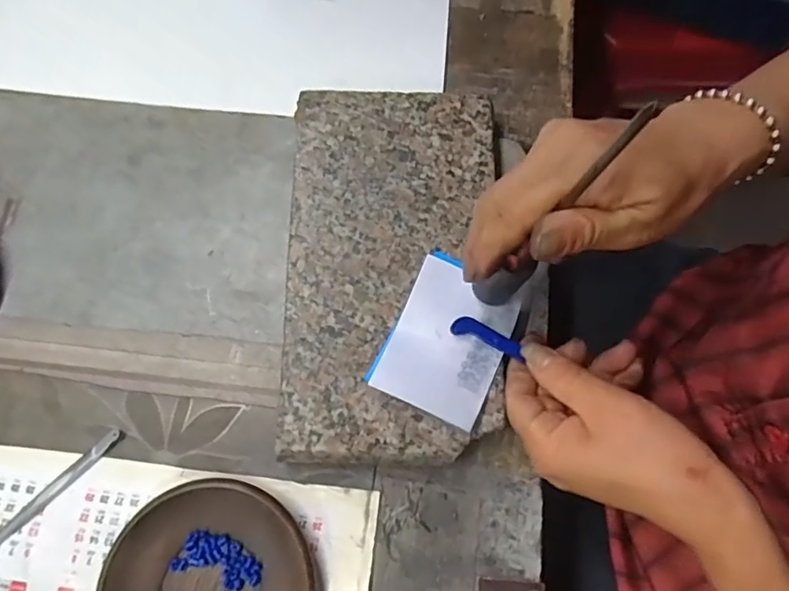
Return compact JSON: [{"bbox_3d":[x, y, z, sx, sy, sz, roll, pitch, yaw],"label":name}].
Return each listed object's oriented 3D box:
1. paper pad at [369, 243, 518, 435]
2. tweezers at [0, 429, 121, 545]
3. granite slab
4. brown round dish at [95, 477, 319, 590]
[{"bbox_3d":[0.032,0.024,0.323,0.065,0.016,0.092,25,74,7],"label":"paper pad"},{"bbox_3d":[-0.205,0.118,0.321,0.106,0.007,0.009,-43,78,-13],"label":"tweezers"},{"bbox_3d":[-0.001,-0.020,0.357,0.129,0.027,0.243,1,72,-1],"label":"granite slab"},{"bbox_3d":[-0.103,0.162,0.302,0.114,0.018,0.109,0,72,-1],"label":"brown round dish"}]

